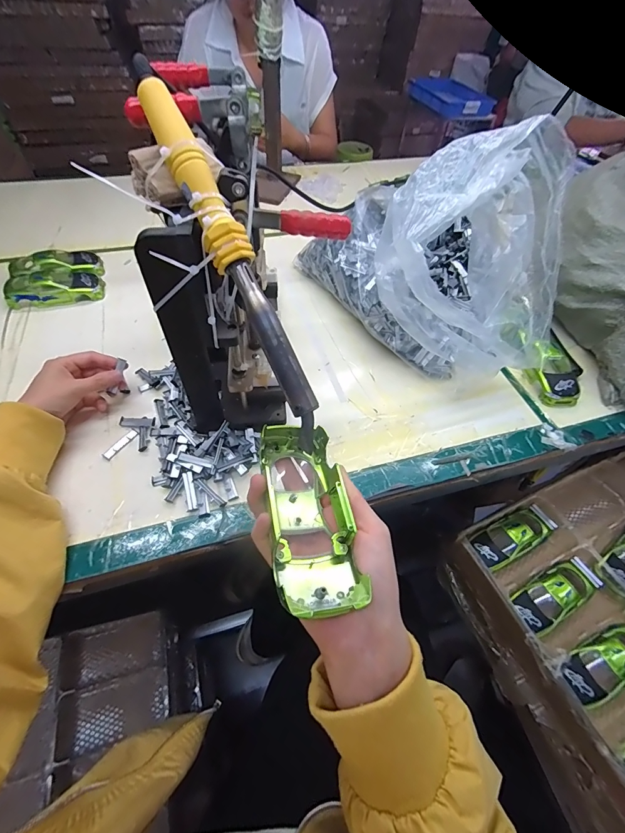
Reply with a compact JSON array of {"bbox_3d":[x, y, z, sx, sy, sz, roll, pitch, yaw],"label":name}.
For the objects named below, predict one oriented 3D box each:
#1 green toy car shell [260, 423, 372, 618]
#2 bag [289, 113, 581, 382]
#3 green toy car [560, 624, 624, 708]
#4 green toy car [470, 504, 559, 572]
[{"bbox_3d":[-0.004,0.064,0.245,0.051,0.045,0.127,-8,50,-9],"label":"green toy car shell"},{"bbox_3d":[0.160,-0.228,0.474,0.237,0.215,0.336,-16,57,-15],"label":"bag"},{"bbox_3d":[0.353,0.295,0.427,0.143,0.041,0.051,-16,57,-14],"label":"green toy car"},{"bbox_3d":[0.286,0.172,0.508,0.125,0.031,0.048,-23,59,-18],"label":"green toy car"}]

